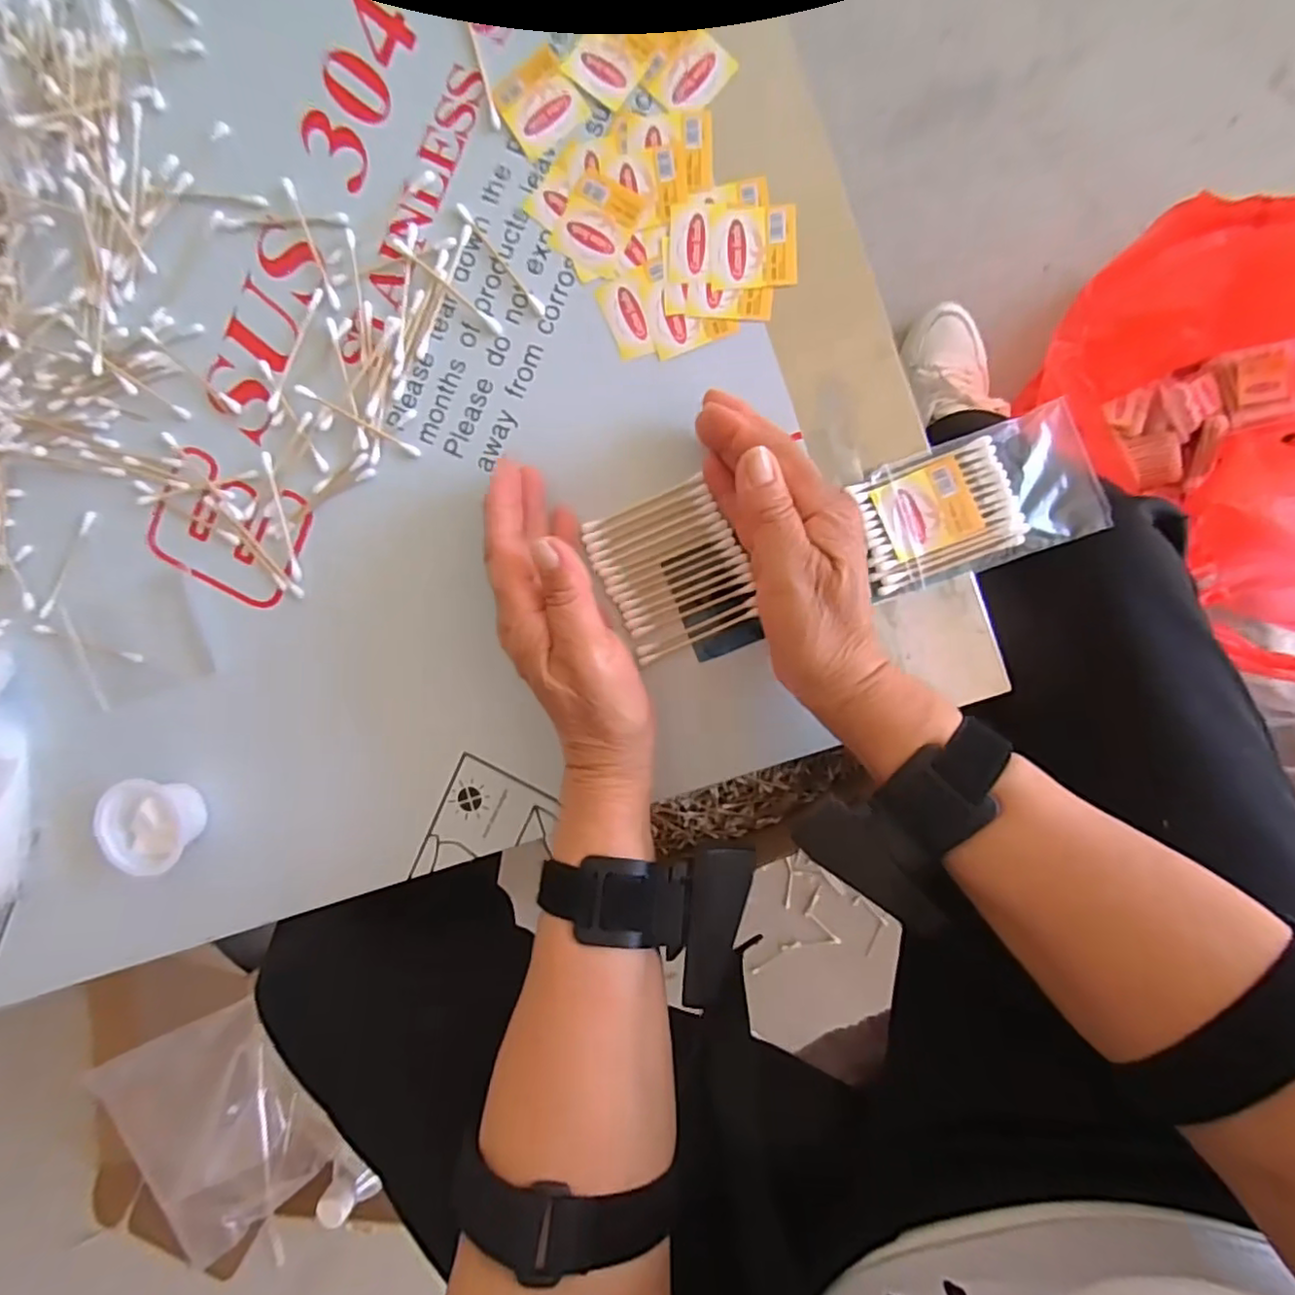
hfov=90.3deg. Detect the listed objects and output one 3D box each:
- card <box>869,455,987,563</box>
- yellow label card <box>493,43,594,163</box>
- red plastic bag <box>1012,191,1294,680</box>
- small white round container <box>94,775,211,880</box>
[{"bbox_3d":[0.140,-0.069,0.321,0.044,0.004,0.039,-22,90,8],"label":"card"},{"bbox_3d":[-0.056,-0.285,0.336,0.039,0.004,0.042,-34,88,8],"label":"yellow label card"},{"bbox_3d":[0.540,-0.172,0.588,0.317,0.235,0.354,10,94,7],"label":"red plastic bag"},{"bbox_3d":[-0.284,0.101,0.376,0.051,0.033,0.052,0,93,7],"label":"small white round container"}]

